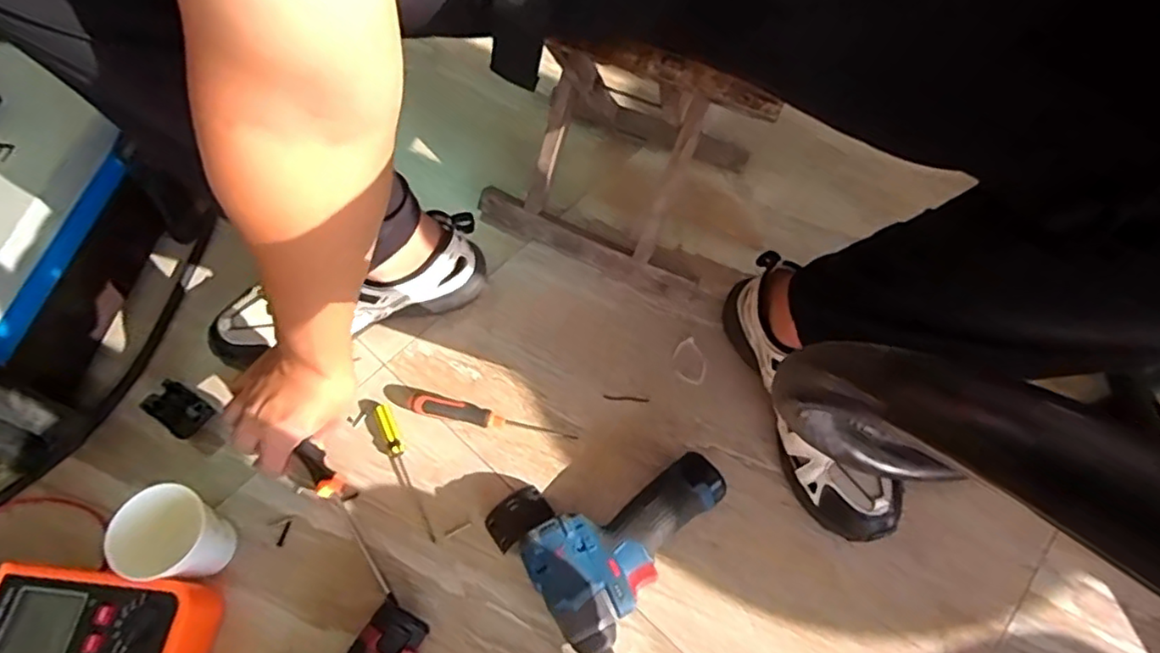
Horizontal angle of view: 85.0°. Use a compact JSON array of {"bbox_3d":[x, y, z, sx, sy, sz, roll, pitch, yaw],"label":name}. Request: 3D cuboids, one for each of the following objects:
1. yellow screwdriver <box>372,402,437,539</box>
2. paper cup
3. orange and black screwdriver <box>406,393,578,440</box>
[{"bbox_3d":[-0.169,0.137,0.608,0.017,0.013,0.145,-23,65,-13],"label":"yellow screwdriver"},{"bbox_3d":[-0.332,0.180,0.531,0.068,0.093,0.068,1,62,-2],"label":"paper cup"},{"bbox_3d":[-0.089,0.090,0.627,0.165,0.017,0.021,9,62,2],"label":"orange and black screwdriver"}]

